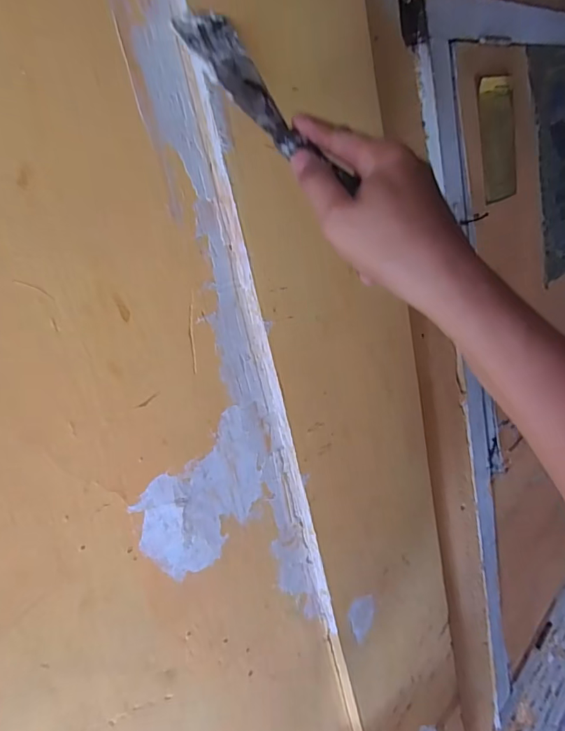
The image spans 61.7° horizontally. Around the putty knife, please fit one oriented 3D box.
[{"bbox_3d":[-0.012,-0.182,0.328,0.044,0.171,0.018,-26,-15,-43],"label":"putty knife"}]

